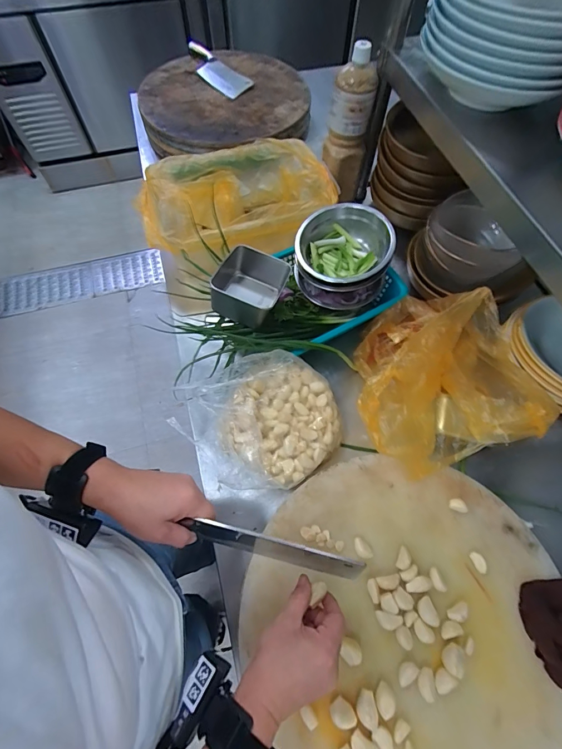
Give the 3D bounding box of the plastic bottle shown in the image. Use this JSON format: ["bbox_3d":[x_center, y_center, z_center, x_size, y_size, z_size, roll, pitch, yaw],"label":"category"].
[{"bbox_3d":[0.139,-0.513,0.739,0.073,0.266,0.093,-34,69,-15],"label":"plastic bottle"}]

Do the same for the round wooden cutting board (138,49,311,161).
[{"bbox_3d":[-0.142,-0.741,0.942,0.441,0.069,0.433,0,64,0],"label":"round wooden cutting board"}]

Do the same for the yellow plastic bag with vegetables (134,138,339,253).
[{"bbox_3d":[-0.095,-0.377,0.745,0.397,0.097,0.265,-14,65,-7],"label":"yellow plastic bag with vegetables"}]

